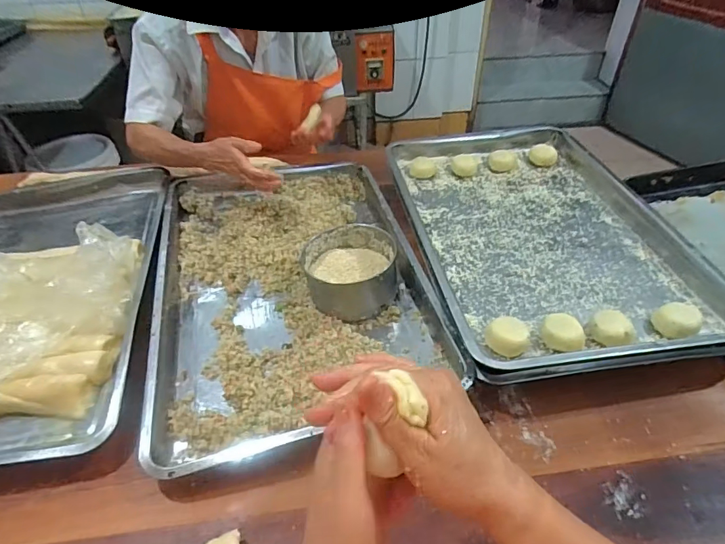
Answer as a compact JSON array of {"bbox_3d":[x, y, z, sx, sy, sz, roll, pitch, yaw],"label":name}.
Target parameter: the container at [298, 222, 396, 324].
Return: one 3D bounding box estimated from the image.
[{"bbox_3d":[-0.017,-0.004,0.702,0.138,0.065,0.138,-1,42,1],"label":"container"}]

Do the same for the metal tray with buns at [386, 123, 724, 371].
[{"bbox_3d":[0.283,-0.087,0.777,0.392,0.048,0.587,-6,42,-4],"label":"metal tray with buns"}]

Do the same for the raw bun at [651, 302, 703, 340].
[{"bbox_3d":[0.419,0.065,0.610,0.054,0.038,0.054,32,52,32],"label":"raw bun"}]

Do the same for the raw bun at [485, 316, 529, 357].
[{"bbox_3d":[0.187,0.084,0.594,0.051,0.035,0.046,12,44,15],"label":"raw bun"}]

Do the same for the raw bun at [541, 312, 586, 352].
[{"bbox_3d":[0.261,0.083,0.596,0.052,0.032,0.053,24,48,26],"label":"raw bun"}]

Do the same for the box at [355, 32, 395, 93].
[{"bbox_3d":[0.047,-0.809,1.771,0.153,0.206,0.083,-1,42,1],"label":"box"}]

